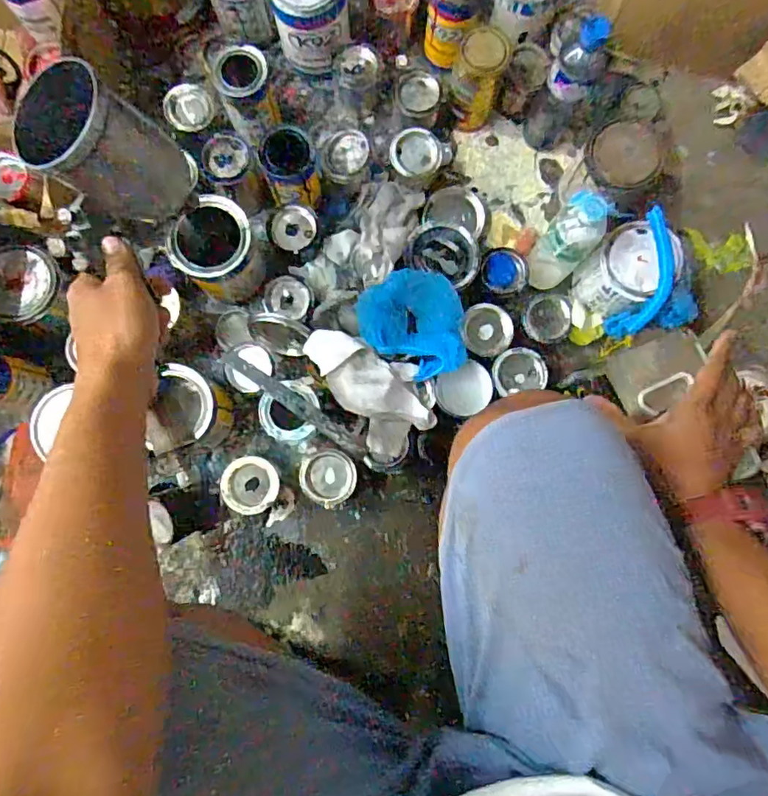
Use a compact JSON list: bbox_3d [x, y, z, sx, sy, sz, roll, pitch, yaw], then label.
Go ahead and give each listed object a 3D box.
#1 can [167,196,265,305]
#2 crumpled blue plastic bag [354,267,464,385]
[{"bbox_3d":[-0.218,-0.191,0.720,0.108,0.092,0.111,39,83,3],"label":"can"},{"bbox_3d":[0.035,-0.095,0.697,0.136,0.034,0.134,-1,83,-2],"label":"crumpled blue plastic bag"}]

